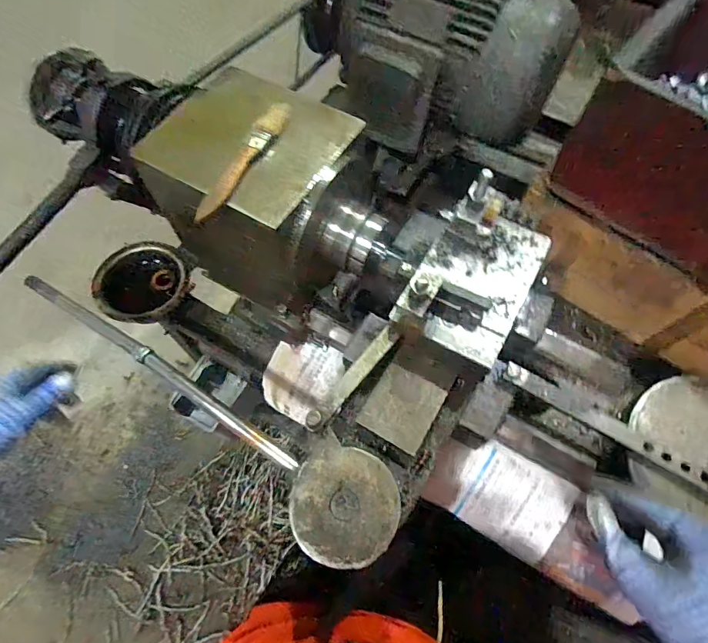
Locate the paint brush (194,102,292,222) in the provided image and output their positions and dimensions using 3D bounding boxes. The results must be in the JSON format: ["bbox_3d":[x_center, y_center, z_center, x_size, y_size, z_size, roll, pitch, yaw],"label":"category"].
[{"bbox_3d":[-0.101,-0.148,0.390,0.021,0.017,0.147,27,67,11],"label":"paint brush"}]

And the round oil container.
[{"bbox_3d":[-0.309,-0.058,0.630,0.128,0.033,0.117,1,64,-1],"label":"round oil container"}]

